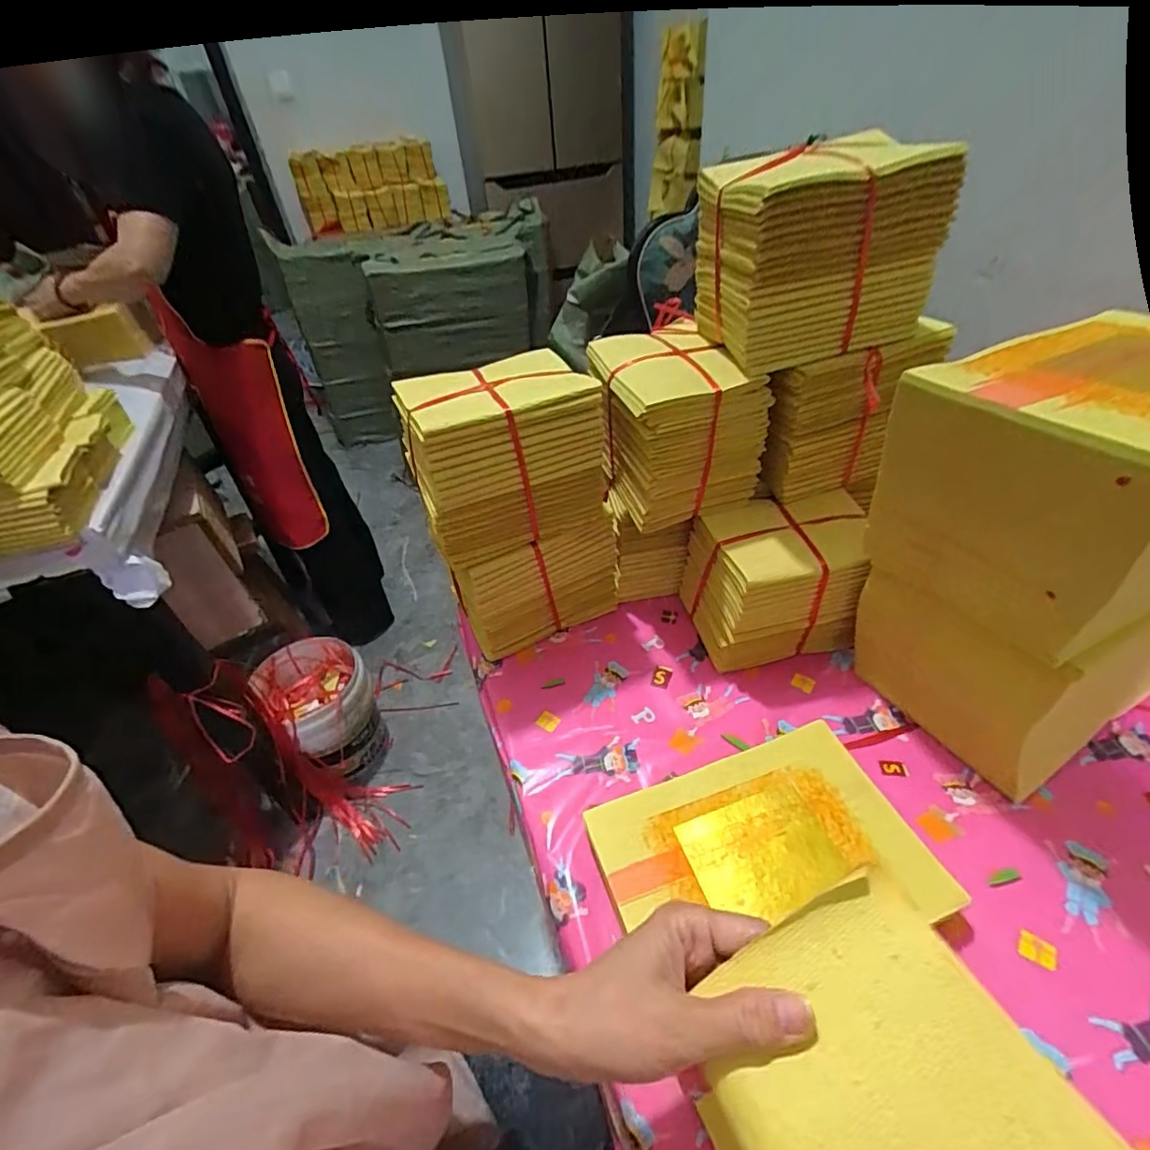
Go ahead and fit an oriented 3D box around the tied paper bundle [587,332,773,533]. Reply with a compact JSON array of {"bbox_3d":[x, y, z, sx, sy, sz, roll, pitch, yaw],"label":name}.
[{"bbox_3d":[0.091,-0.151,0.559,0.122,0.135,0.159,-18,43,-13],"label":"tied paper bundle"}]

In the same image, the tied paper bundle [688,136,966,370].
[{"bbox_3d":[0.194,-0.262,0.463,0.158,0.133,0.109,-12,42,-7],"label":"tied paper bundle"}]

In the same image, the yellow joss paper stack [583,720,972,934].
[{"bbox_3d":[0.139,0.217,0.428,0.224,0.037,0.150,-17,43,-11],"label":"yellow joss paper stack"}]

